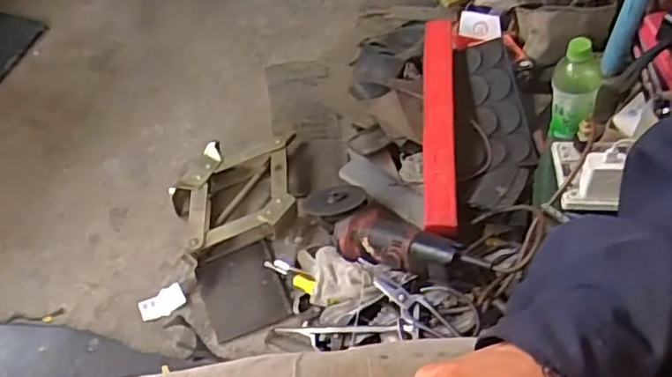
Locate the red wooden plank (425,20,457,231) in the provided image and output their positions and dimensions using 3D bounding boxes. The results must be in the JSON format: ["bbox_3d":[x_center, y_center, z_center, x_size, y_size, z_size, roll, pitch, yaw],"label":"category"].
[{"bbox_3d":[0.155,-0.107,0.960,0.047,0.023,0.368,5,64,-2],"label":"red wooden plank"}]

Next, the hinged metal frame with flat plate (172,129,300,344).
[{"bbox_3d":[-0.146,0.073,0.990,0.184,0.090,0.301,-8,52,-8],"label":"hinged metal frame with flat plate"}]

